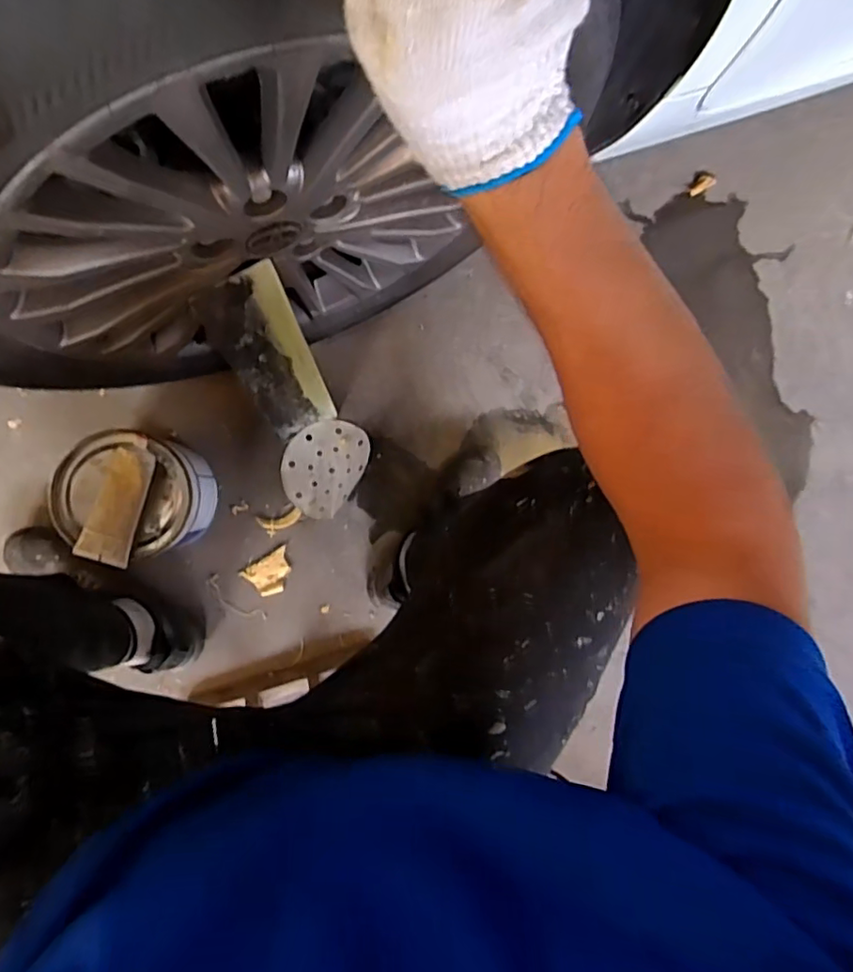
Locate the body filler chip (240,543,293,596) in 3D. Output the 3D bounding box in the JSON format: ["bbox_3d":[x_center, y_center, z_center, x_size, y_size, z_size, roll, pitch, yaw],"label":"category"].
[{"bbox_3d":[-0.223,0.127,0.822,0.069,0.004,0.053,-33,94,-8],"label":"body filler chip"}]

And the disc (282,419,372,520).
[{"bbox_3d":[-0.148,-0.029,0.818,0.109,0.035,0.140,22,86,-8],"label":"disc"}]

